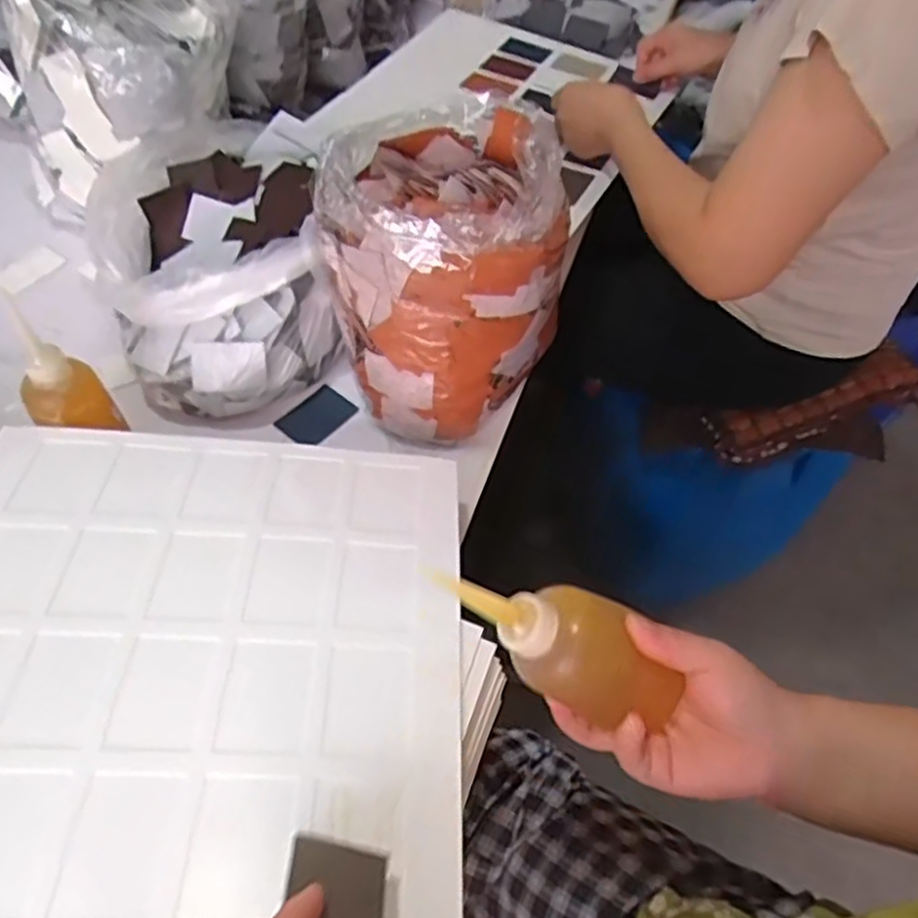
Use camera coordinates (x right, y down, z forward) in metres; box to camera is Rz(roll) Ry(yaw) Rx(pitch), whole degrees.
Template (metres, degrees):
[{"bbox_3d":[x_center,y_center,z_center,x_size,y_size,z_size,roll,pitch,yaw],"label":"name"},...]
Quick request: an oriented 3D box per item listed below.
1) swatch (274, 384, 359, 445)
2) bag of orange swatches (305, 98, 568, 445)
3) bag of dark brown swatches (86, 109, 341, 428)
[{"bbox_3d":[-0.134,-0.040,0.693,0.046,0.008,0.070,37,60,22],"label":"swatch"},{"bbox_3d":[-0.017,-0.163,0.634,0.197,0.208,0.195,5,54,1],"label":"bag of orange swatches"},{"bbox_3d":[-0.229,-0.190,0.702,0.202,0.132,0.286,-8,55,-9],"label":"bag of dark brown swatches"}]

